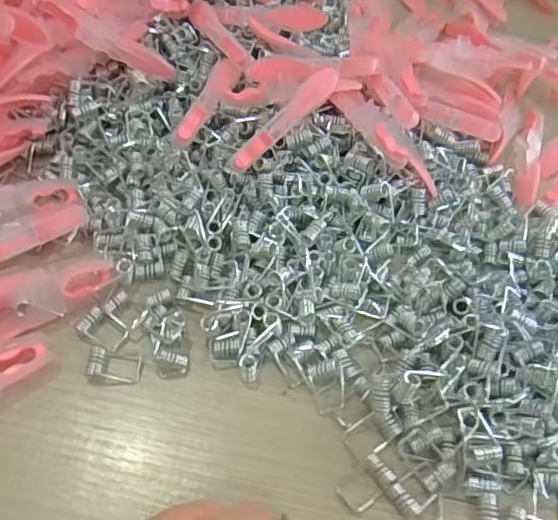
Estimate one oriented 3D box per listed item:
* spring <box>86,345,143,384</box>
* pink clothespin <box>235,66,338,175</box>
[{"bbox_3d":[-0.072,0.046,0.262,0.022,0.007,0.014,7,55,1],"label":"spring"},{"bbox_3d":[0.003,-0.075,0.314,0.013,0.005,0.077,38,75,20],"label":"pink clothespin"}]

